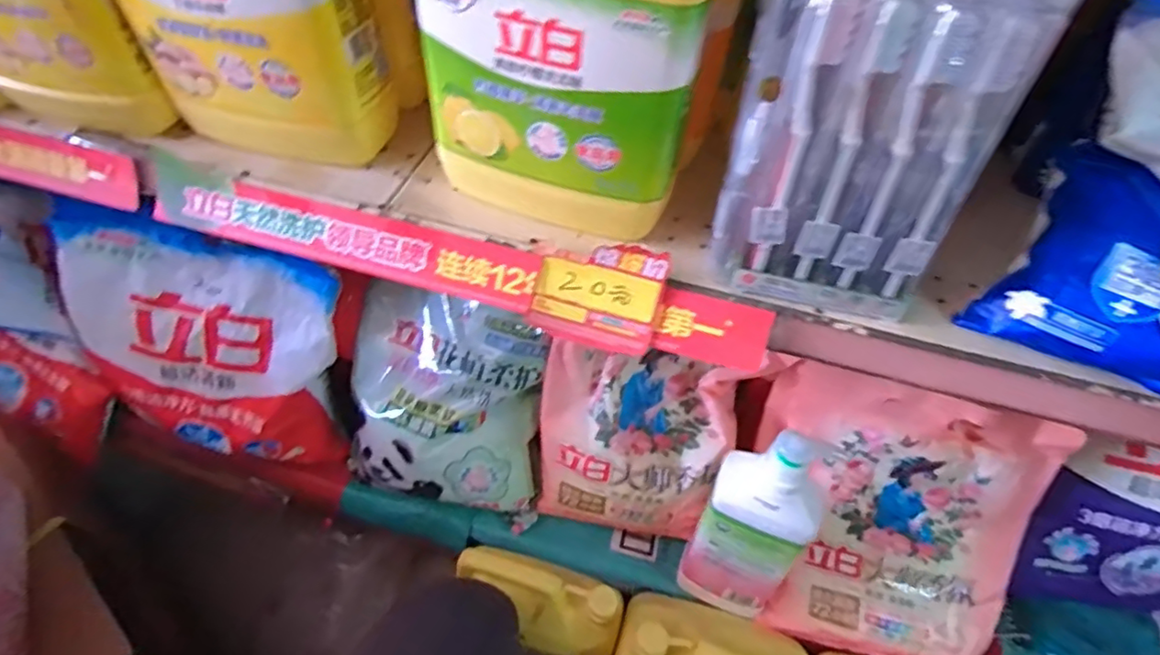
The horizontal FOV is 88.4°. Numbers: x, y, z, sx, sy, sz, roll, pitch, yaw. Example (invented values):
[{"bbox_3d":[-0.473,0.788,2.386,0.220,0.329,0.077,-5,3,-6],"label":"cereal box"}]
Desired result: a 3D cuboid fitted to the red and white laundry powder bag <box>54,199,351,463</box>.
[{"bbox_3d":[-0.425,0.025,0.681,0.296,0.249,0.146,16,51,10],"label":"red and white laundry powder bag"}]

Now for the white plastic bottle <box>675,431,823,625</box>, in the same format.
[{"bbox_3d":[0.164,0.197,0.576,0.096,0.237,0.080,21,52,14],"label":"white plastic bottle"}]

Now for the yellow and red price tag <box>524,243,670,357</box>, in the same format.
[{"bbox_3d":[0.013,-0.026,0.433,0.090,0.076,0.013,16,13,11],"label":"yellow and red price tag"}]

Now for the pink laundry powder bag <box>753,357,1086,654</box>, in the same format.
[{"bbox_3d":[0.322,0.197,0.633,0.279,0.288,0.079,14,7,10],"label":"pink laundry powder bag"}]

